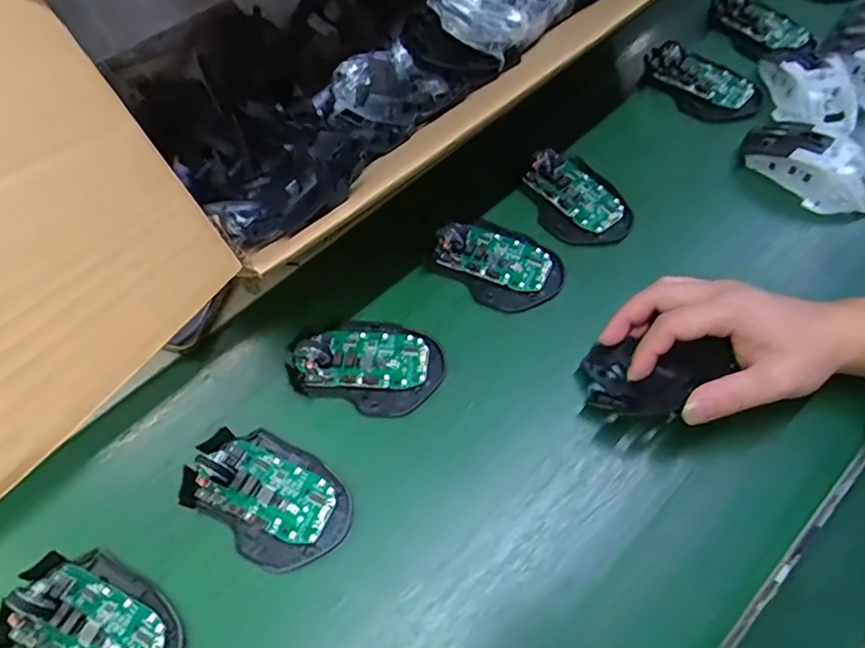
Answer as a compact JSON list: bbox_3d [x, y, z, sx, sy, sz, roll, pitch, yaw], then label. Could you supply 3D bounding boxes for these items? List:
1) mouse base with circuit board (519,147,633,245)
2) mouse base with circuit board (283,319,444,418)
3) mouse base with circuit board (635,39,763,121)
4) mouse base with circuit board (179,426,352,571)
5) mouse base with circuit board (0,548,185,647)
[{"bbox_3d":[0.126,-0.110,0.498,0.071,0.030,0.097,-28,62,-12],"label":"mouse base with circuit board"},{"bbox_3d":[-0.049,0.026,0.433,0.110,0.028,0.073,13,62,11],"label":"mouse base with circuit board"},{"bbox_3d":[0.268,-0.242,0.570,0.072,0.027,0.120,-37,64,-17],"label":"mouse base with circuit board"},{"bbox_3d":[-0.112,0.112,0.384,0.115,0.028,0.072,24,64,16],"label":"mouse base with circuit board"},{"bbox_3d":[-0.209,0.184,0.348,0.111,0.025,0.072,27,65,17],"label":"mouse base with circuit board"}]

